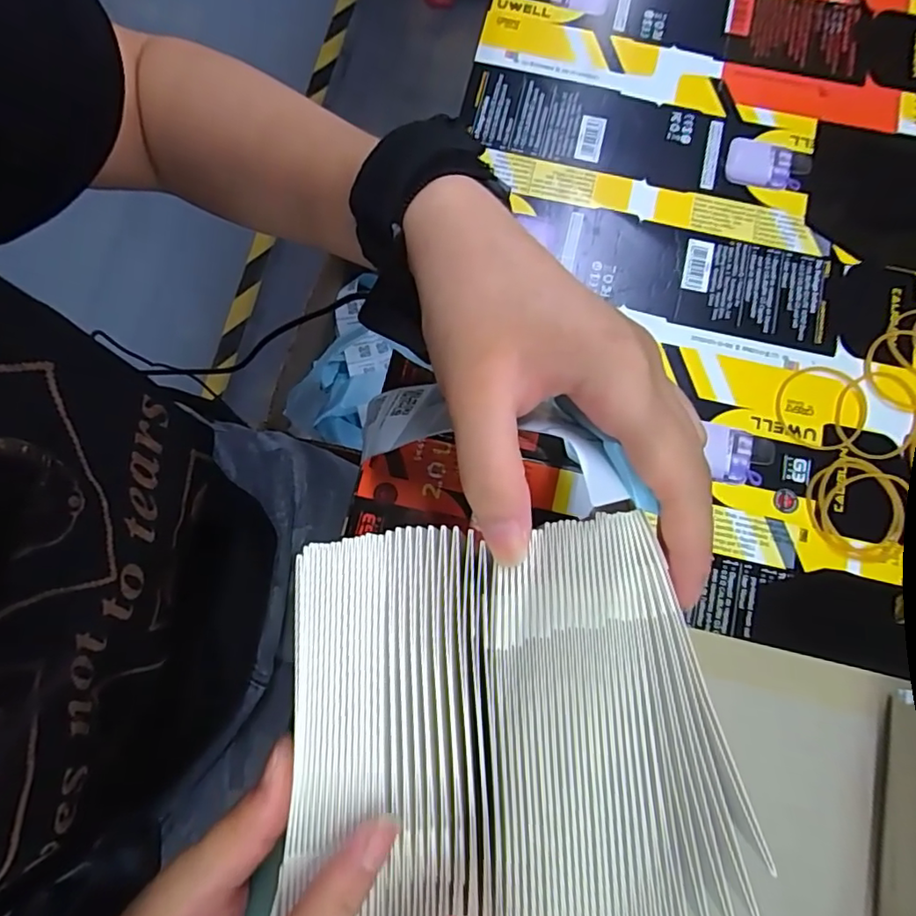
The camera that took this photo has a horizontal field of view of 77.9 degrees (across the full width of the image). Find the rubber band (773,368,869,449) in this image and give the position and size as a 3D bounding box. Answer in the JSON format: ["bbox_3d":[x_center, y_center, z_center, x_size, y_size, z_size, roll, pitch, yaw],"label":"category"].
[{"bbox_3d":[0.190,-0.027,0.295,0.046,0.004,0.046,0,77,1],"label":"rubber band"}]

